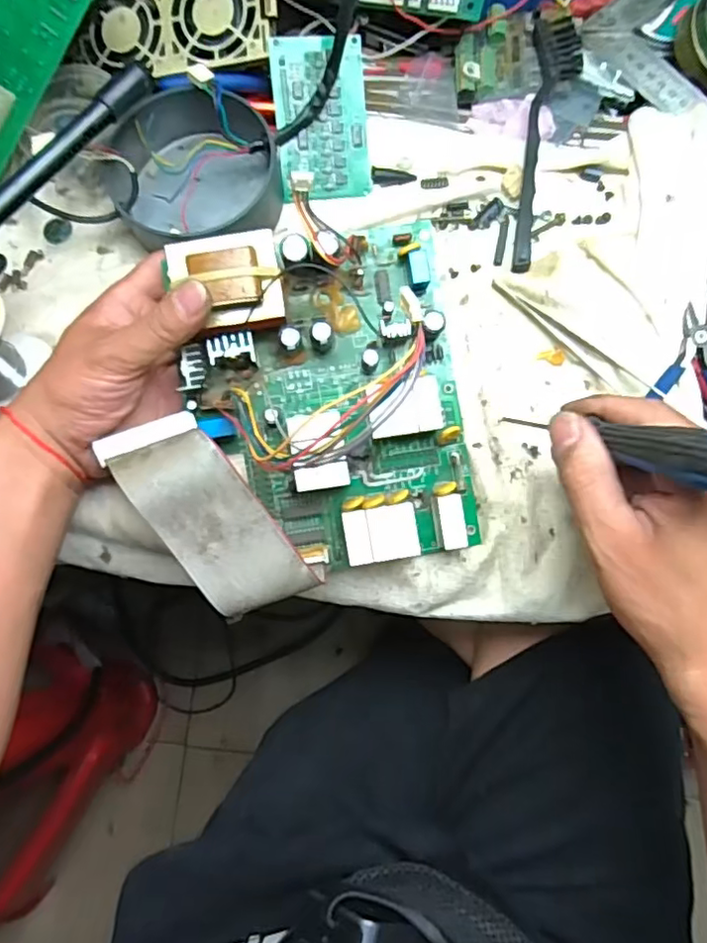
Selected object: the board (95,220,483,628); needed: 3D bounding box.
[{"bbox_3d":[-0.030,-0.033,0.339,0.189,0.045,0.191,-13,89,-14],"label":"board"}]

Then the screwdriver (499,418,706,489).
[{"bbox_3d":[0.114,-0.015,0.285,0.018,0.168,0.017,-3,101,-15],"label":"screwdriver"}]

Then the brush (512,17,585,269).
[{"bbox_3d":[0.130,-0.221,0.405,0.032,0.026,0.185,9,76,2],"label":"brush"}]

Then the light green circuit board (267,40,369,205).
[{"bbox_3d":[-0.020,-0.233,0.404,0.060,0.007,0.095,-7,107,-9],"label":"light green circuit board"}]

